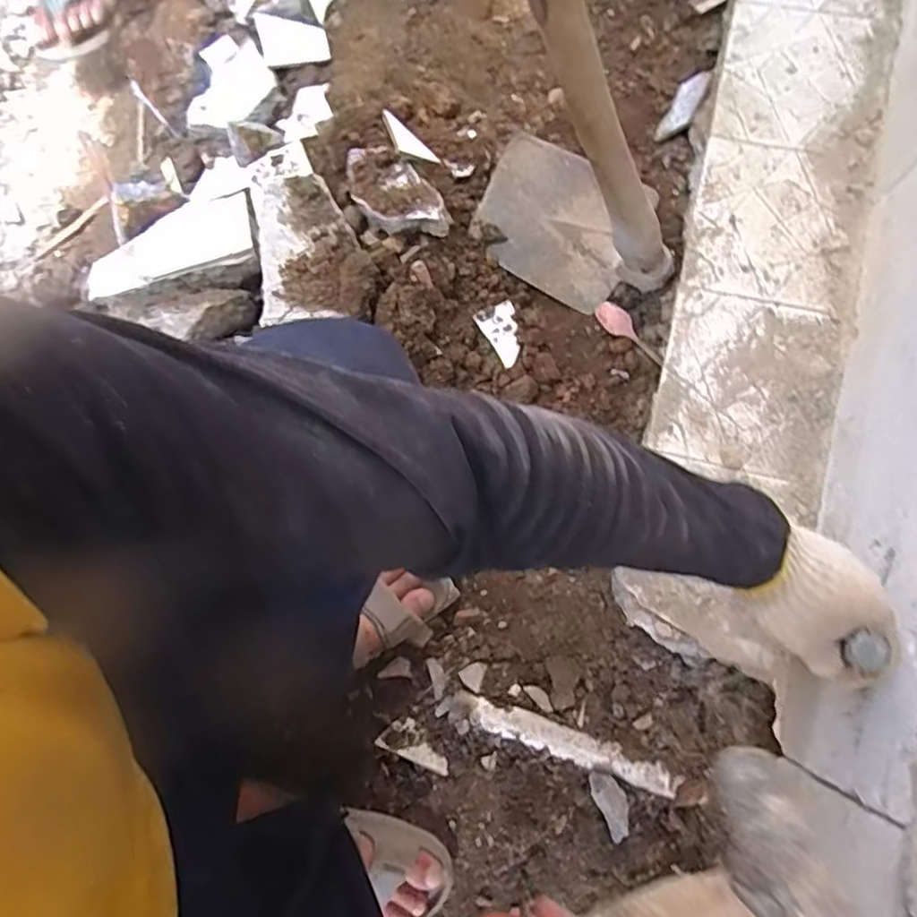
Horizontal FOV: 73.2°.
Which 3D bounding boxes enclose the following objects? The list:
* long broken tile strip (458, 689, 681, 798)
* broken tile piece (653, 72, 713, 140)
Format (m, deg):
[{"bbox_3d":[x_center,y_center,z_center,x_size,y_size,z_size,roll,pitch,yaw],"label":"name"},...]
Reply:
[{"bbox_3d":[0.117,0.316,0.689,0.243,0.006,0.033,17,65,8],"label":"long broken tile strip"},{"bbox_3d":[0.303,-0.473,0.822,0.006,0.061,0.105,33,75,-34],"label":"broken tile piece"}]

